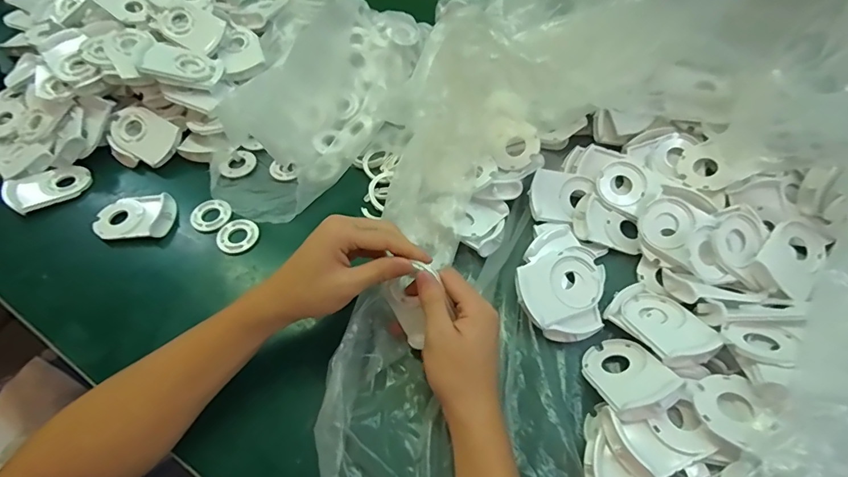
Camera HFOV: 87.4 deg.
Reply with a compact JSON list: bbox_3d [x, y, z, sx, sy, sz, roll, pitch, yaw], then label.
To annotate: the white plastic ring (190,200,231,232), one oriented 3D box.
[{"bbox_3d":[-0.245,-0.027,0.509,0.044,0.004,0.043,-1,55,1],"label":"white plastic ring"}]

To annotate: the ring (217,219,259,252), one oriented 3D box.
[{"bbox_3d":[-0.206,-0.003,0.489,0.043,0.004,0.043,-1,58,2],"label":"ring"}]

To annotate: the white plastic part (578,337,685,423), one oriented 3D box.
[{"bbox_3d":[0.171,0.117,0.374,0.055,0.017,0.082,-29,15,0],"label":"white plastic part"}]

